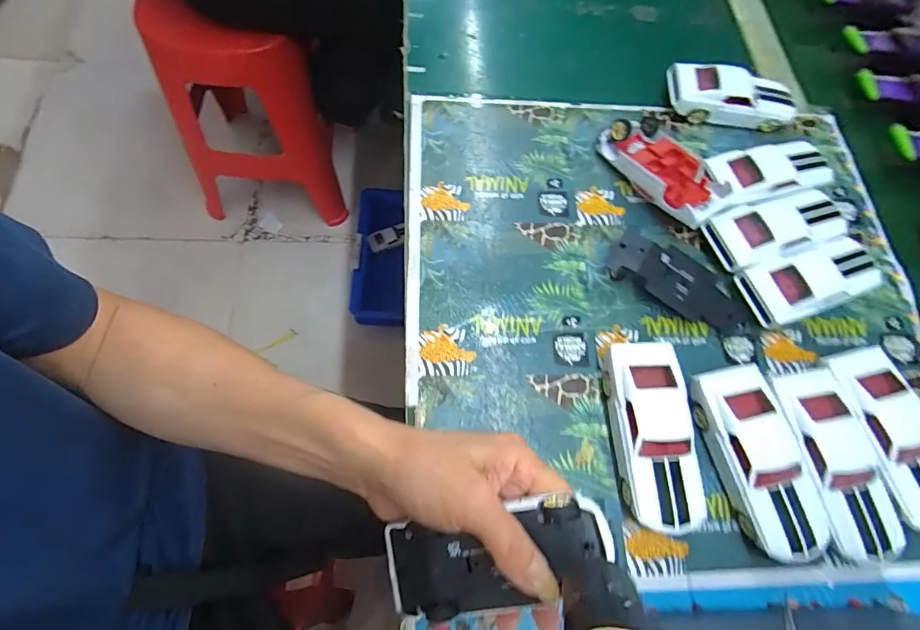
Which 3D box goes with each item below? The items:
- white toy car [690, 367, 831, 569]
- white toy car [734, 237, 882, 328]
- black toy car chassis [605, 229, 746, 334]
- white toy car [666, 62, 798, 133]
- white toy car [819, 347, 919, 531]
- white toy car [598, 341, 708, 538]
[{"bbox_3d":[0.212,0.105,0.320,0.054,0.036,0.130,-10,70,-9],"label":"white toy car"},{"bbox_3d":[0.299,-0.029,0.379,0.125,0.032,0.050,-18,72,-12],"label":"white toy car"},{"bbox_3d":[0.187,-0.028,0.374,0.121,0.026,0.048,29,69,6],"label":"black toy car chassis"},{"bbox_3d":[0.277,-0.223,0.450,0.127,0.035,0.050,6,69,-3],"label":"white toy car"},{"bbox_3d":[0.324,0.092,0.332,0.056,0.038,0.130,-14,71,-11],"label":"white toy car"},{"bbox_3d":[0.139,0.086,0.321,0.051,0.034,0.126,-3,69,-7],"label":"white toy car"}]

